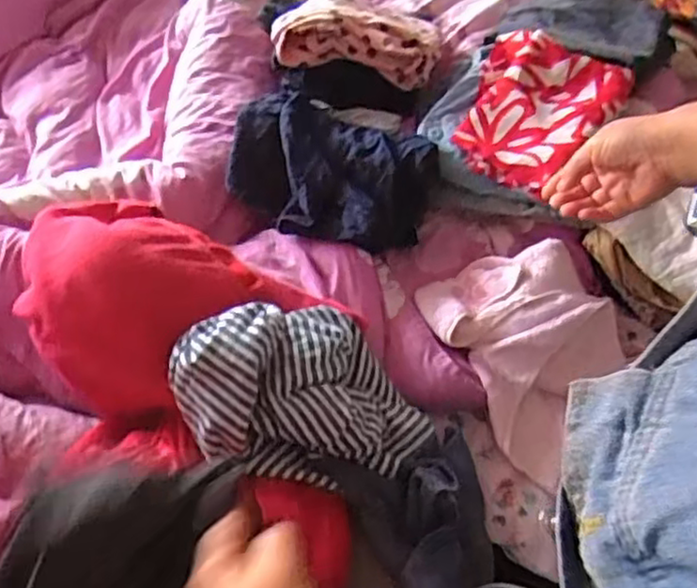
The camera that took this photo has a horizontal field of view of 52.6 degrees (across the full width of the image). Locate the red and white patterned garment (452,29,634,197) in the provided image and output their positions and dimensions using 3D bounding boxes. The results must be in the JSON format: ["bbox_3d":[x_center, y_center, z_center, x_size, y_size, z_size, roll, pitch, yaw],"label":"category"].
[{"bbox_3d":[0.242,-0.230,0.880,0.181,0.048,0.240,19,56,14],"label":"red and white patterned garment"}]

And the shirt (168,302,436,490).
[{"bbox_3d":[-0.040,0.089,0.650,0.206,0.127,0.182,-27,57,-19],"label":"shirt"}]

